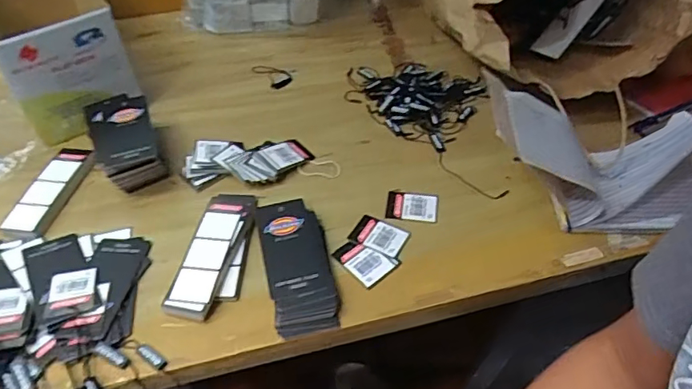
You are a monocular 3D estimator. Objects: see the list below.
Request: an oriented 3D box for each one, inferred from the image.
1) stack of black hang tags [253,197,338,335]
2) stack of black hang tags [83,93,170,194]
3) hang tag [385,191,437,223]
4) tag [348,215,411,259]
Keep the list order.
[{"bbox_3d":[-0.044,0.059,0.465,0.057,0.019,0.134,-12,47,-9],"label":"stack of black hang tags"},{"bbox_3d":[-0.239,-0.057,0.561,0.064,0.054,0.112,-18,49,-14],"label":"stack of black hang tags"},{"bbox_3d":[0.066,0.011,0.516,0.050,0.004,0.037,5,47,8],"label":"hang tag"},{"bbox_3d":[0.032,0.039,0.492,0.053,0.004,0.034,23,52,22],"label":"tag"}]

